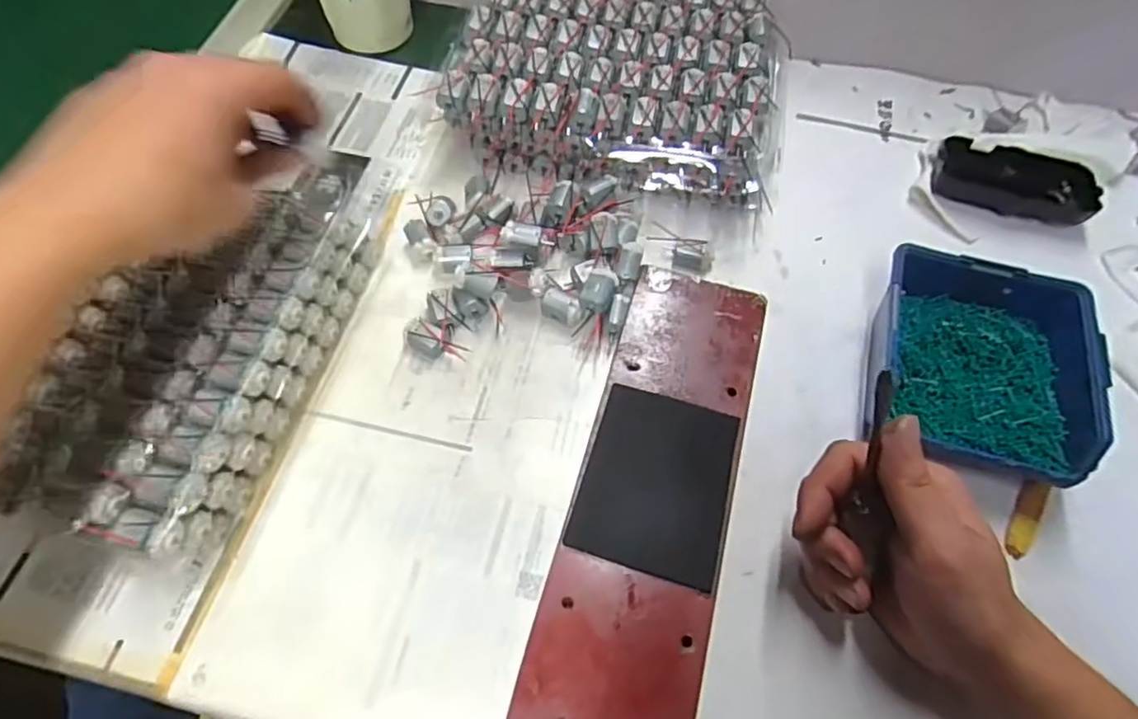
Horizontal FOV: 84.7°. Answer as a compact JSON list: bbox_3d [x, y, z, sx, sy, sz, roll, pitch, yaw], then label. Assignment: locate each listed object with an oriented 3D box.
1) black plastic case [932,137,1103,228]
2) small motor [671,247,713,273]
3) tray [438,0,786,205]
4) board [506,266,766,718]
[{"bbox_3d":[0.327,-0.133,0.464,0.106,0.028,0.048,19,64,9],"label":"black plastic case"},{"bbox_3d":[0.087,-0.070,0.443,0.028,0.014,0.014,4,62,1],"label":"small motor"},{"bbox_3d":[0.035,-0.216,0.485,0.238,0.068,0.189,13,63,6],"label":"tray"},{"bbox_3d":[0.047,0.076,0.349,0.080,0.030,0.287,15,63,7],"label":"board"}]

